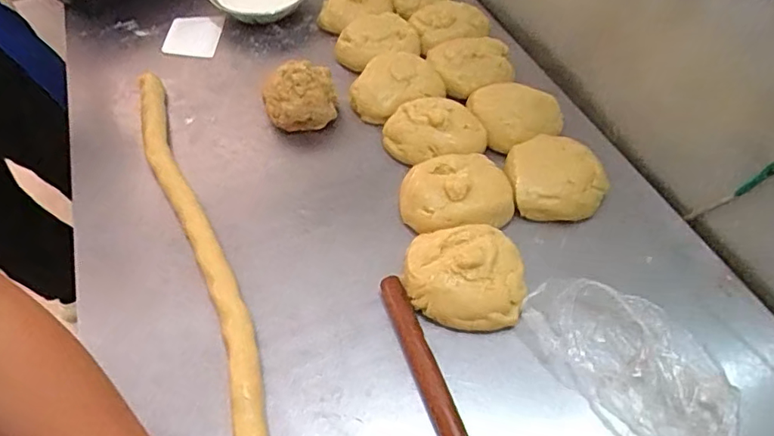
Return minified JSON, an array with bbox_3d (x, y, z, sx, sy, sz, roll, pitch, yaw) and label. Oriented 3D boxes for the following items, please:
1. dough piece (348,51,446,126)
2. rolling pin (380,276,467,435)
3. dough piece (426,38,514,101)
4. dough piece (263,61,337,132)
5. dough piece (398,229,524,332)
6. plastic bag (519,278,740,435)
[{"bbox_3d":[0.007,-0.220,0.857,0.143,0.046,0.125,-30,59,-20],"label":"dough piece"},{"bbox_3d":[0.050,0.185,0.570,0.029,0.021,0.275,-16,55,-12],"label":"rolling pin"},{"bbox_3d":[0.149,-0.263,0.885,0.135,0.039,0.123,-23,57,-16],"label":"dough piece"},{"bbox_3d":[-0.138,-0.193,0.820,0.109,0.074,0.100,-10,54,-8],"label":"dough piece"},{"bbox_3d":[0.093,0.069,0.637,0.144,0.054,0.132,-4,54,-3],"label":"dough piece"},{"bbox_3d":[0.264,0.155,0.566,0.128,0.065,0.237,-29,59,-20],"label":"plastic bag"}]

